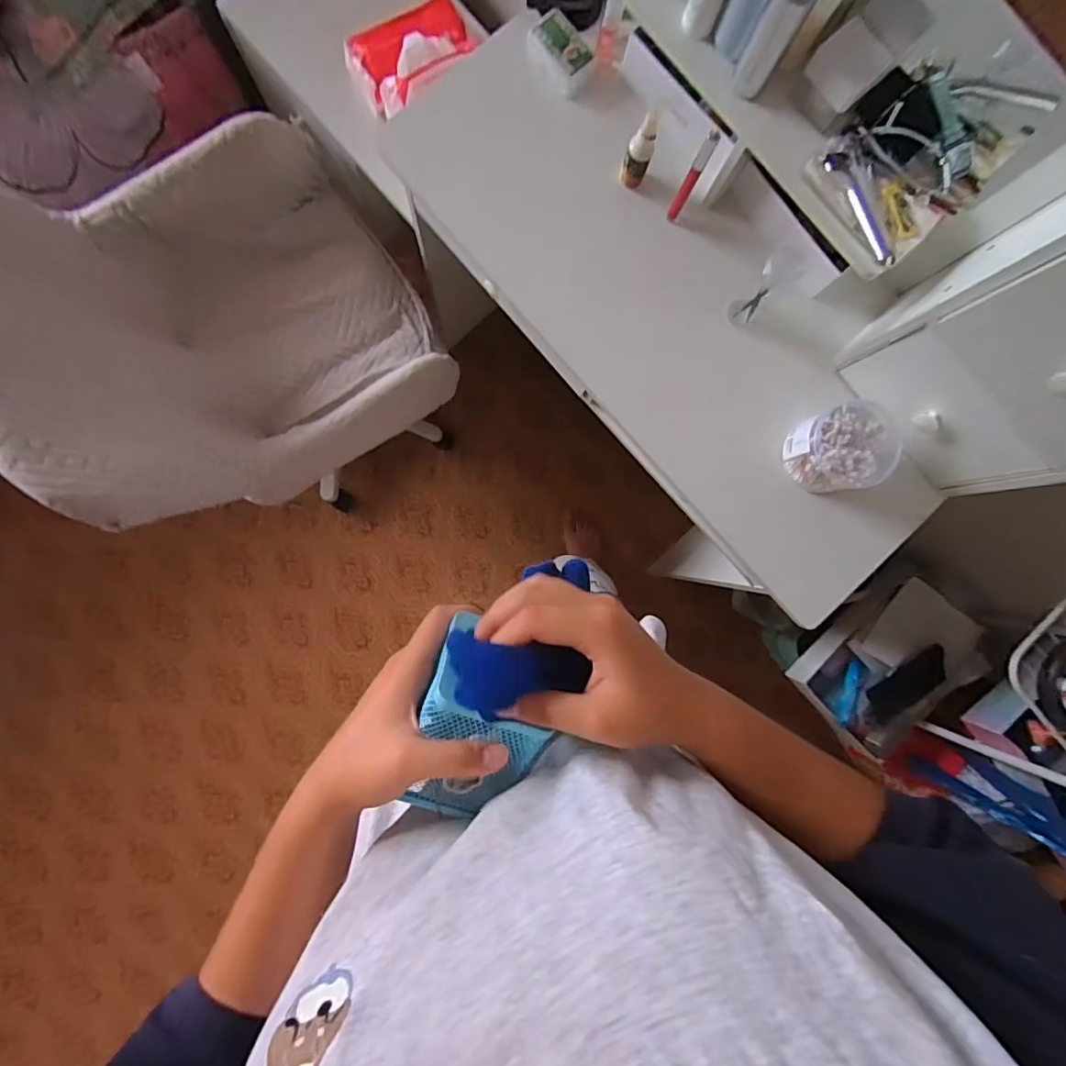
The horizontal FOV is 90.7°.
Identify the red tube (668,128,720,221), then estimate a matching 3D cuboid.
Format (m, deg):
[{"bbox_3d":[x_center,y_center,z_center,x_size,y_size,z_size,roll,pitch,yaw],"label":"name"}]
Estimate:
[{"bbox_3d":[0.178,-0.397,0.594,0.014,0.125,0.018,27,86,-3],"label":"red tube"}]

